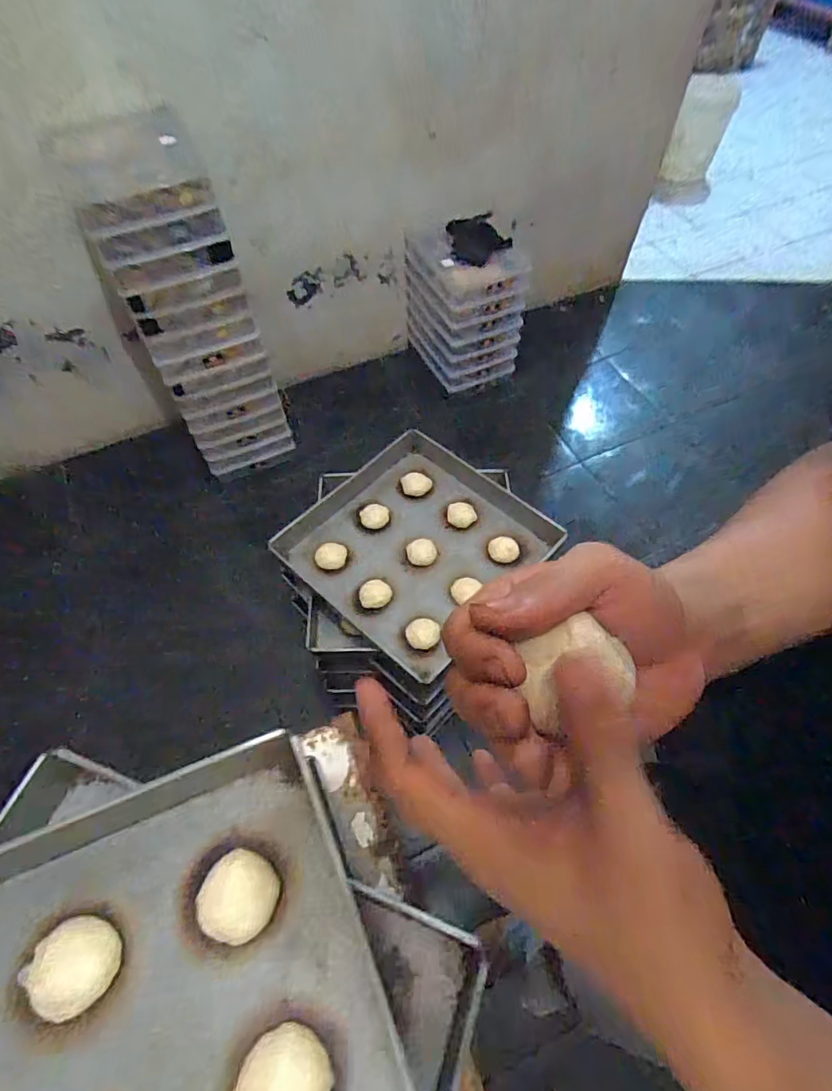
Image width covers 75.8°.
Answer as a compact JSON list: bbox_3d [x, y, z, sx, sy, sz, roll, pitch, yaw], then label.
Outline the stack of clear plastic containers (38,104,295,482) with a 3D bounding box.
[{"bbox_3d":[-0.619,-0.612,1.493,0.307,0.872,0.378,-25,62,-14],"label":"stack of clear plastic containers"}]

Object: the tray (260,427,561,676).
[{"bbox_3d":[0.003,-0.005,1.070,0.425,0.045,0.426,37,65,20],"label":"tray"}]

